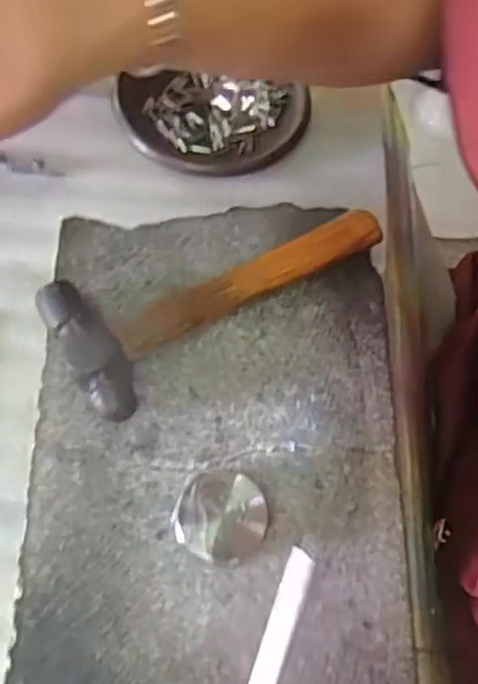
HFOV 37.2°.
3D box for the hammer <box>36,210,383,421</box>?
[{"bbox_3d":[-0.005,-0.024,0.311,0.150,0.022,0.062,-26,71,-16],"label":"hammer"}]

